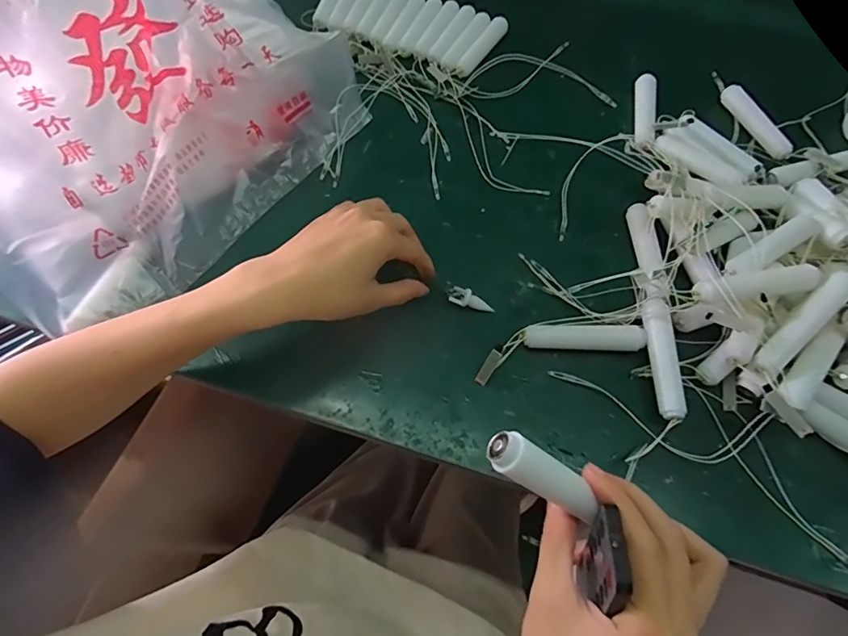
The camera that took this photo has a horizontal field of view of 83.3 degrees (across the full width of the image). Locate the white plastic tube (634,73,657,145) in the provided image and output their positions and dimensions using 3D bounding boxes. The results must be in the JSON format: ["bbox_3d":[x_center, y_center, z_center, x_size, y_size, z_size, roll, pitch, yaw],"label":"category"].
[{"bbox_3d":[0.217,-0.204,0.469,0.017,0.017,0.087,10,65,4],"label":"white plastic tube"}]

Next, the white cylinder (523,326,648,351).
[{"bbox_3d":[0.121,0.016,0.362,0.088,0.017,0.016,2,65,0],"label":"white cylinder"}]

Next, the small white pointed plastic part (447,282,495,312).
[{"bbox_3d":[0.036,-0.014,0.378,0.040,0.008,0.012,25,66,-6],"label":"small white pointed plastic part"}]

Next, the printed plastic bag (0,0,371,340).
[{"bbox_3d":[-0.242,-0.218,0.372,0.336,0.209,0.294,-38,71,-17],"label":"printed plastic bag"}]

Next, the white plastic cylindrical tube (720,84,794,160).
[{"bbox_3d":[0.323,-0.190,0.466,0.017,0.021,0.092,-23,67,-11],"label":"white plastic cylindrical tube"}]

